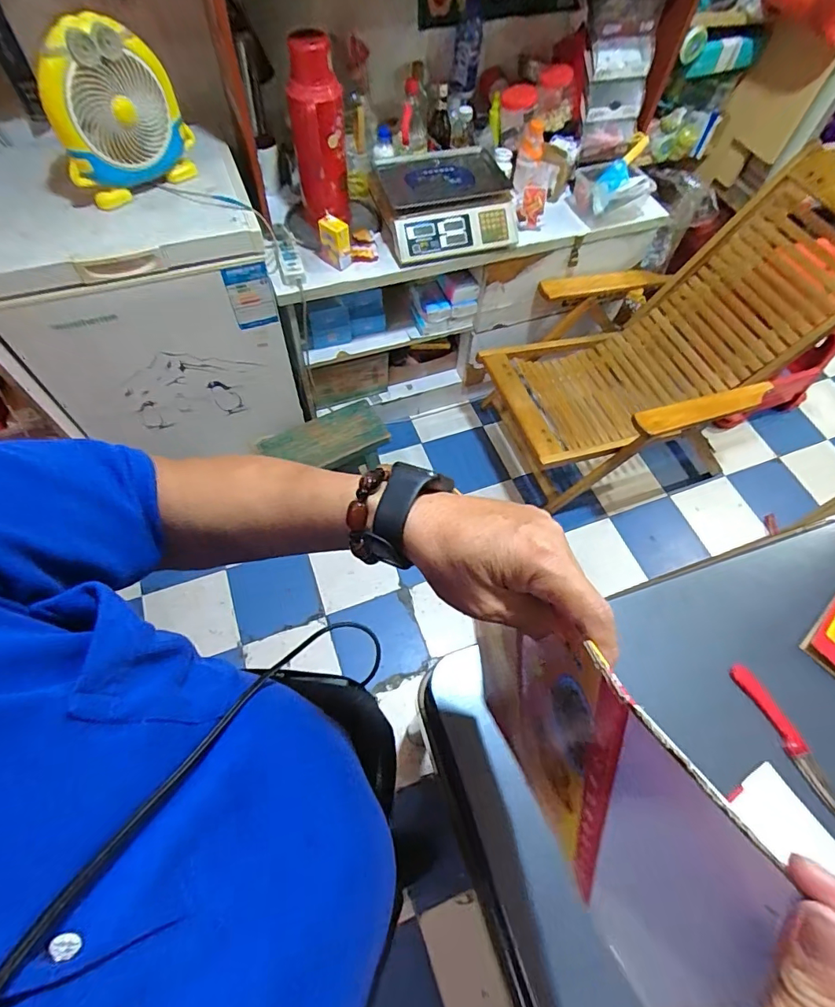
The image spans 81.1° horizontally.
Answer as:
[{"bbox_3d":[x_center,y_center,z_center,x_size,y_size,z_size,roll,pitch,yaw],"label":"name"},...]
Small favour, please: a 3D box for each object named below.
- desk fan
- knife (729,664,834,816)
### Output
[{"bbox_3d":[-0.569,-0.742,0.938,0.239,0.259,0.136,-29,66,-18],"label":"desk fan"},{"bbox_3d":[0.474,0.300,0.623,0.028,0.018,0.190,-18,63,-12],"label":"knife"}]

